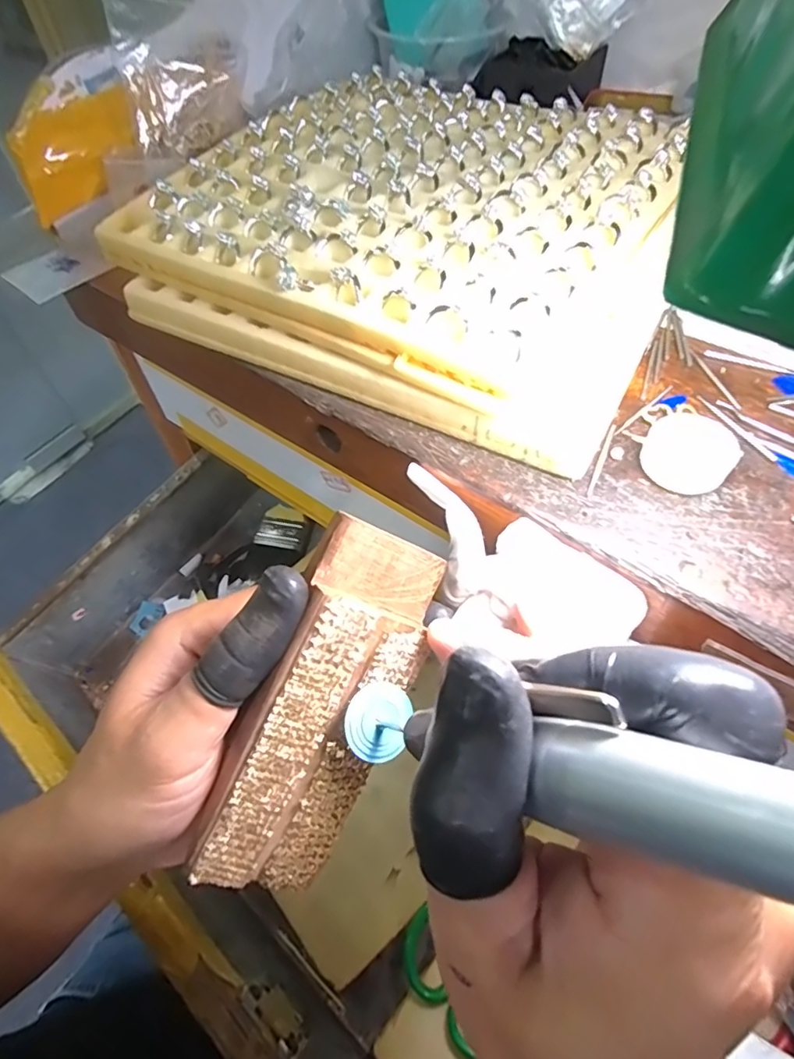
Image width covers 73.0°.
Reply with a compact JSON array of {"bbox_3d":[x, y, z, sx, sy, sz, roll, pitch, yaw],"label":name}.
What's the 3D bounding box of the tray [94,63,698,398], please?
[{"bbox_3d":[0.010,-0.191,0.305,0.251,0.031,0.247,29,61,20],"label":"tray"}]

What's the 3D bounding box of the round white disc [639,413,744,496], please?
[{"bbox_3d":[0.117,-0.031,0.215,0.031,0.013,0.032,-1,55,1],"label":"round white disc"}]

